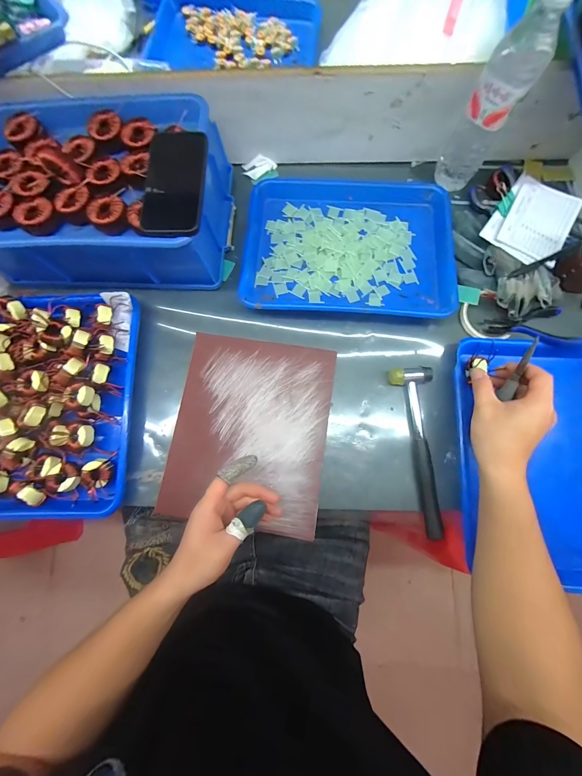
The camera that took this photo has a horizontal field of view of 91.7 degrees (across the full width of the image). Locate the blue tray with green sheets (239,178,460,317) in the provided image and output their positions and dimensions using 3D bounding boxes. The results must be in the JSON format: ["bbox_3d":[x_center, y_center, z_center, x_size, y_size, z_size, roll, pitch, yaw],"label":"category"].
[{"bbox_3d":[0.093,-0.245,0.471,0.329,0.029,0.262,2,79,1],"label":"blue tray with green sheets"}]

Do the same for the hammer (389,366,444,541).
[{"bbox_3d":[0.192,0.087,0.410,0.054,0.021,0.239,-5,79,0],"label":"hammer"}]

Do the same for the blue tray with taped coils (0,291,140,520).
[{"bbox_3d":[-0.367,0.017,0.425,0.256,0.060,0.337,0,79,1],"label":"blue tray with taped coils"}]

